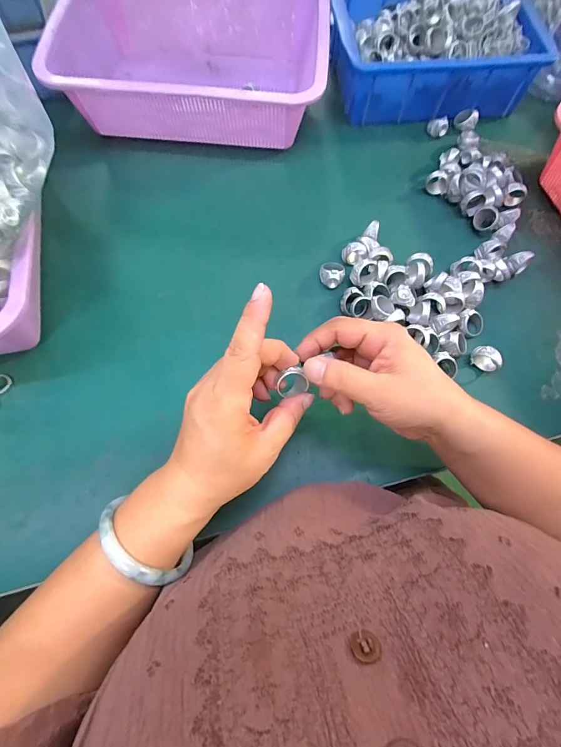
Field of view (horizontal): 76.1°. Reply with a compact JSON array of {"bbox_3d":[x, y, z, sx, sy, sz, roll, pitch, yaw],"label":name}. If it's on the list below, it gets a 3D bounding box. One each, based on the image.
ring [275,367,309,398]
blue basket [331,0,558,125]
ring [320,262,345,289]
[{"bbox_3d":[0.008,0.006,0.256,0.023,0.012,0.016,-16,70,-8],"label":"ring"},{"bbox_3d":[0.186,-0.412,0.458,0.224,0.090,0.167,-5,69,-4],"label":"blue basket"},{"bbox_3d":[0.053,-0.104,0.372,0.025,0.019,0.028,14,68,4],"label":"ring"}]

